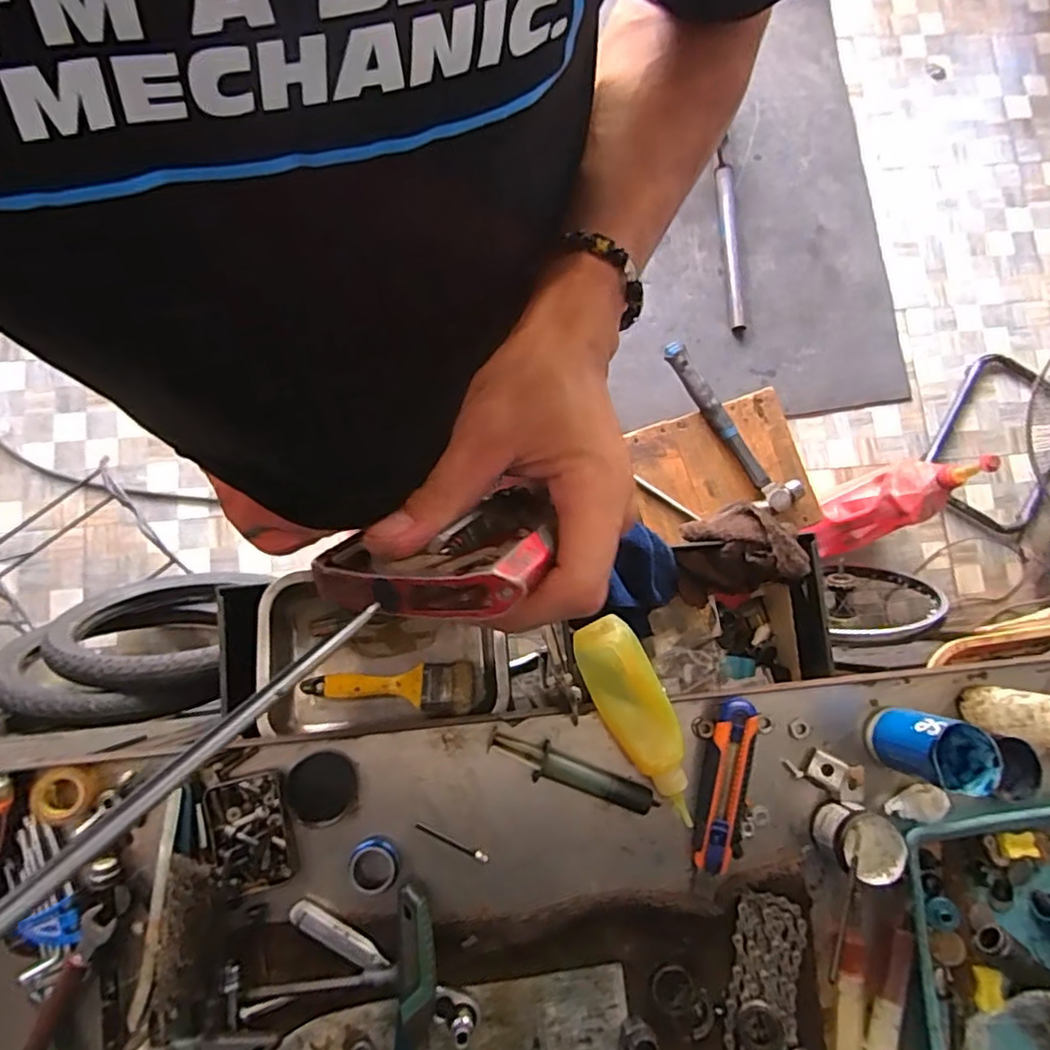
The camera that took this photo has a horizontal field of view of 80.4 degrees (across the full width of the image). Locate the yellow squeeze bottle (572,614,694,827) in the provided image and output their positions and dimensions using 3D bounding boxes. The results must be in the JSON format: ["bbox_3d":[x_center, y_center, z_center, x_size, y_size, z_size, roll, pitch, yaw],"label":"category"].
[{"bbox_3d":[0.098,0.166,0.528,0.059,0.037,0.183,-25,81,-8],"label":"yellow squeeze bottle"}]

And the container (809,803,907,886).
[{"bbox_3d":[0.276,0.261,0.512,0.059,0.044,0.055,1,79,-3],"label":"container"}]

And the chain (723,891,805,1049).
[{"bbox_3d":[0.194,0.397,0.502,0.063,0.008,0.177,5,81,-3],"label":"chain"}]

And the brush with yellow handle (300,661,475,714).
[{"bbox_3d":[-0.147,0.179,0.674,0.182,0.016,0.052,-2,81,-4],"label":"brush with yellow handle"}]

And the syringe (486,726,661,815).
[{"bbox_3d":[0.038,0.208,0.522,0.146,0.022,0.027,23,81,0],"label":"syringe"}]

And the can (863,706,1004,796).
[{"bbox_3d":[0.334,0.186,0.514,0.060,0.082,0.054,21,78,1],"label":"can"}]

